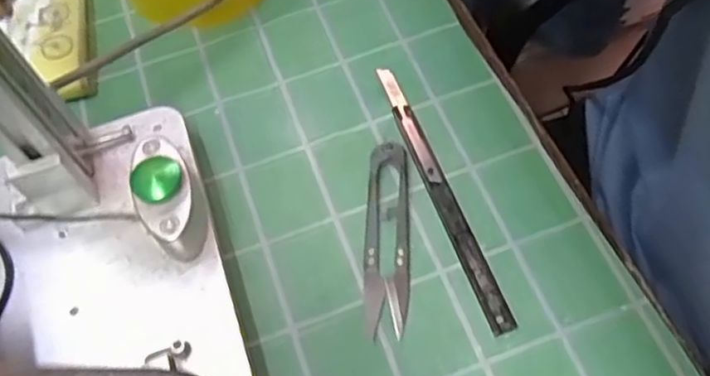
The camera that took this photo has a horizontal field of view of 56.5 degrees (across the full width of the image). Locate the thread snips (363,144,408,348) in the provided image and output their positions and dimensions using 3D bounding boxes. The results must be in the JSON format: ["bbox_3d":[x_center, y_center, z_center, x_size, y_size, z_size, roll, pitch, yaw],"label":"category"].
[{"bbox_3d":[0.016,0.023,0.330,0.021,0.011,0.098,1,61,5],"label":"thread snips"}]

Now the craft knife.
[{"bbox_3d":[0.043,-0.001,0.341,0.012,0.009,0.159,-19,61,-6],"label":"craft knife"}]

